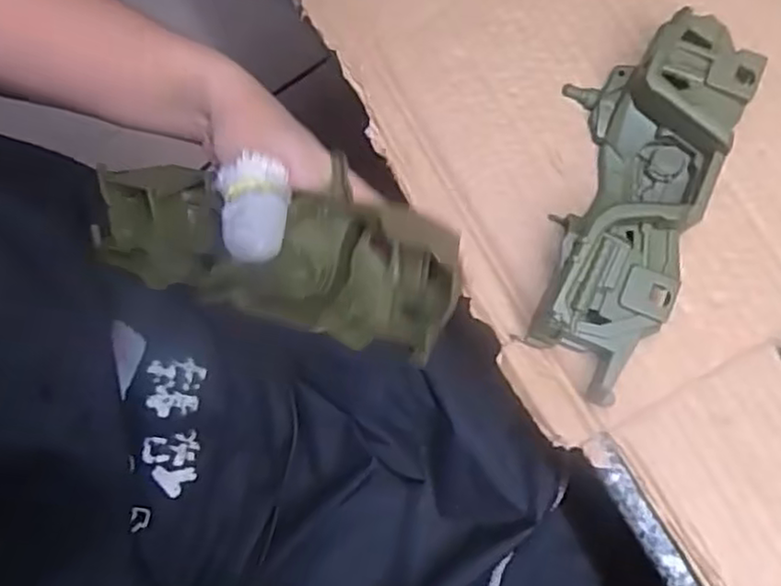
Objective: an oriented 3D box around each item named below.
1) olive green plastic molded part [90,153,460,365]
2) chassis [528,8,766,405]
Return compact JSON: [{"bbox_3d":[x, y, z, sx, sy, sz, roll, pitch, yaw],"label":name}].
[{"bbox_3d":[-0.057,-0.020,0.320,0.182,0.053,0.058,12,78,18],"label":"olive green plastic molded part"},{"bbox_3d":[0.110,-0.047,0.330,0.074,0.038,0.182,23,83,6],"label":"chassis"}]

